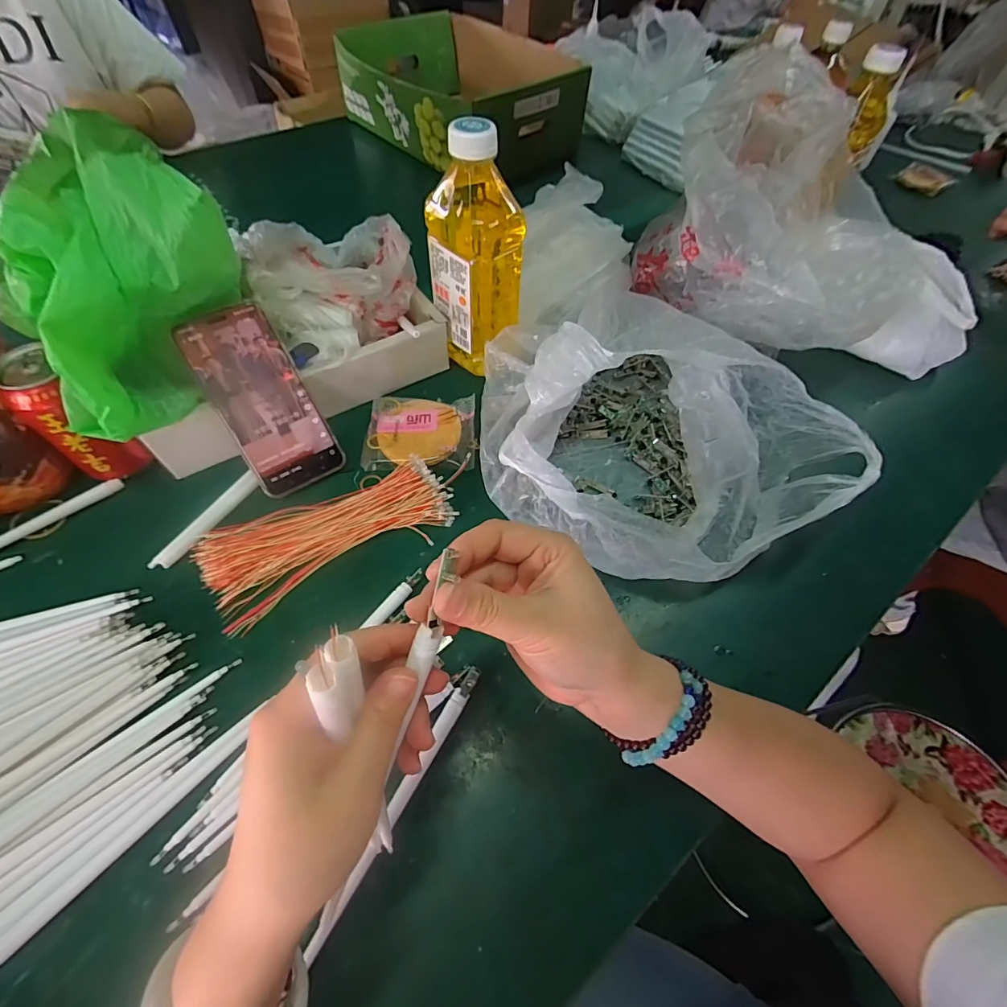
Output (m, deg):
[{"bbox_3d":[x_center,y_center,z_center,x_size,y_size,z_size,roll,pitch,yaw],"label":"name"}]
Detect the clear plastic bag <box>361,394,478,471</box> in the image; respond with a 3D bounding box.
[{"bbox_3d":[-0.081,-0.074,0.469,0.108,0.017,0.095,2,57,-1],"label":"clear plastic bag"}]

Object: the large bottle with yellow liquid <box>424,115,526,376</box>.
[{"bbox_3d":[-0.028,-0.237,0.452,0.063,0.205,0.084,-37,66,-23],"label":"large bottle with yellow liquid"}]

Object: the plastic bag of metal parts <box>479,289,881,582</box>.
[{"bbox_3d":[0.136,-0.078,0.424,0.309,0.093,0.291,-13,59,-11],"label":"plastic bag of metal parts"}]

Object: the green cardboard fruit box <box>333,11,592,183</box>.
[{"bbox_3d":[-0.071,-0.754,0.849,0.350,0.113,0.415,-38,67,-23],"label":"green cardboard fruit box"}]

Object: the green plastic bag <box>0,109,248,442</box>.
[{"bbox_3d":[-0.273,-0.150,0.339,0.159,0.166,0.107,-27,63,-19],"label":"green plastic bag"}]

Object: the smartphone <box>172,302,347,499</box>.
[{"bbox_3d":[-0.212,-0.090,0.411,0.075,0.007,0.159,-31,107,-20],"label":"smartphone"}]

